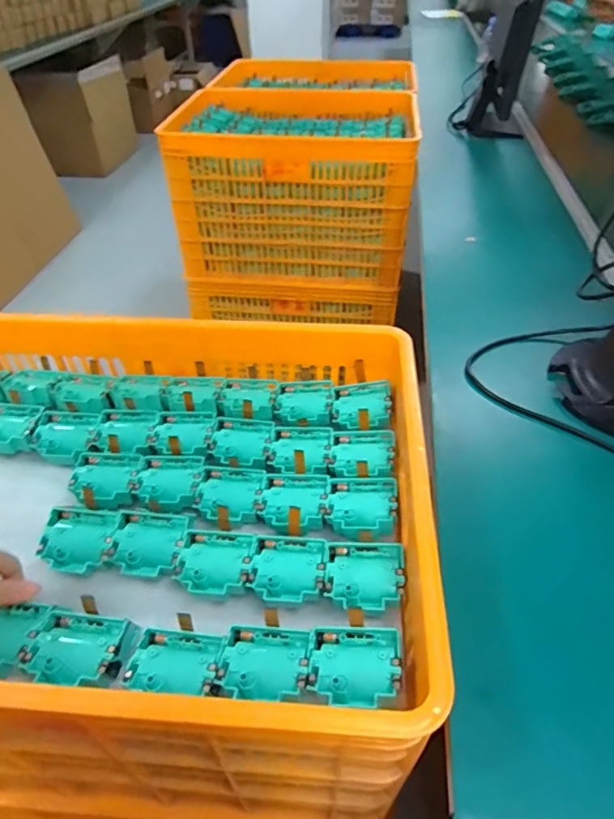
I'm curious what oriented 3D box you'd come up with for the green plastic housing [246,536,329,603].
[{"bbox_3d":[-0.019,0.155,0.510,0.070,0.016,0.063,6,44,7],"label":"green plastic housing"}]

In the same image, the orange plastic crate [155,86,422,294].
[{"bbox_3d":[-0.025,-0.683,1.598,0.646,0.418,0.519,3,44,5],"label":"orange plastic crate"}]

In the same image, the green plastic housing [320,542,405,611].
[{"bbox_3d":[0.054,0.156,0.492,0.072,0.013,0.065,5,44,6],"label":"green plastic housing"}]

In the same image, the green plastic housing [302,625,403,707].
[{"bbox_3d":[0.038,0.210,0.427,0.073,0.019,0.059,3,44,5],"label":"green plastic housing"}]

